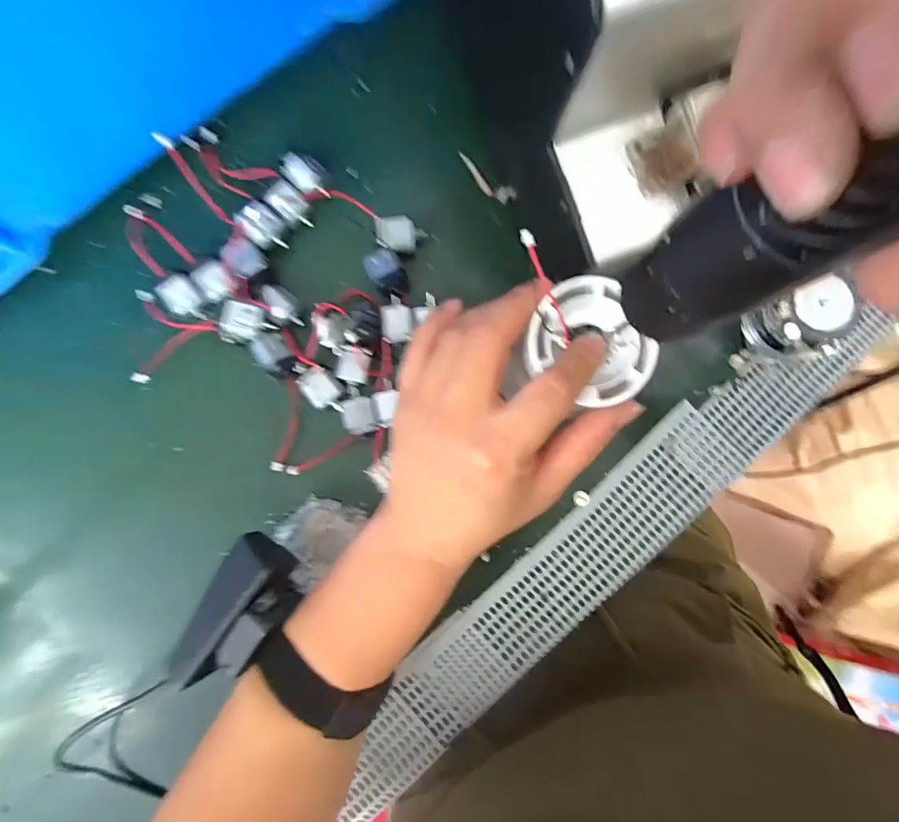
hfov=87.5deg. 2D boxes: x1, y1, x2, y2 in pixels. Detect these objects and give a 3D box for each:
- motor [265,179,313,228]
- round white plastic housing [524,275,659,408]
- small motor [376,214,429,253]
[{"bbox_3d":[-0.088,-0.116,0.265,0.023,0.022,0.016,37,90,-5],"label":"motor"},{"bbox_3d":[0.058,-0.029,0.203,0.053,0.018,0.054,0,93,-4],"label":"round white plastic housing"},{"bbox_3d":[-0.028,-0.101,0.273,0.027,0.023,0.018,-2,87,1],"label":"small motor"}]

